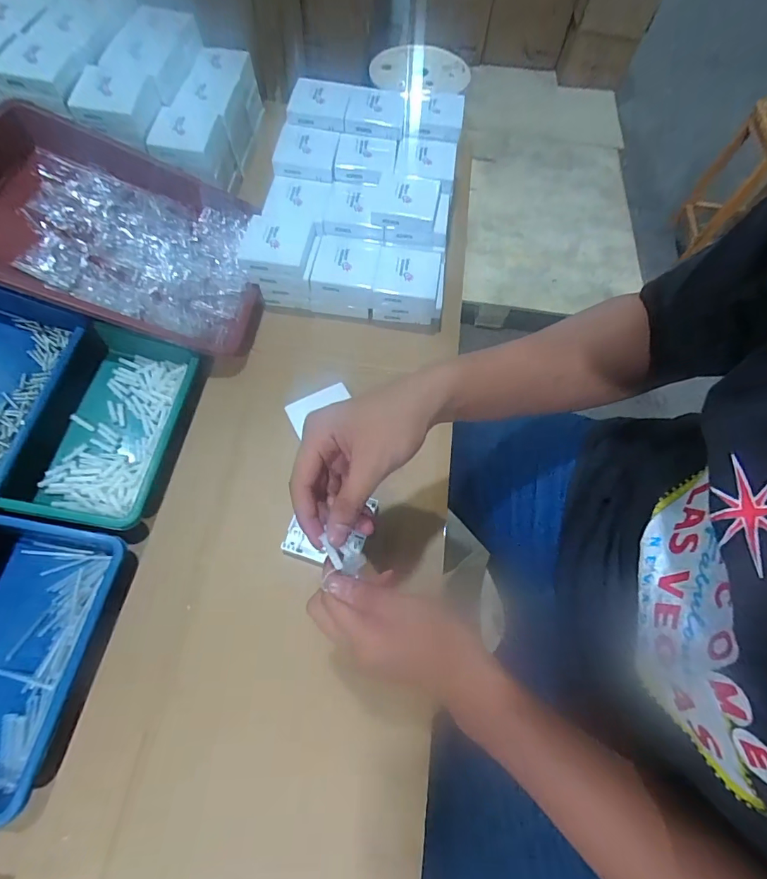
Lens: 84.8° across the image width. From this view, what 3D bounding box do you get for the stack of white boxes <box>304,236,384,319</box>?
[{"bbox_3d":[-0.055,-0.234,0.604,0.089,0.075,0.085,8,64,1],"label":"stack of white boxes"}]

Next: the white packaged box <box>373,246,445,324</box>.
[{"bbox_3d":[0.035,-0.217,0.602,0.098,0.069,0.085,7,64,0],"label":"white packaged box"}]

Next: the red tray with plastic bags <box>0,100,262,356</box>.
[{"bbox_3d":[-0.330,-0.267,0.545,0.351,0.069,0.272,17,66,-23],"label":"red tray with plastic bags"}]

